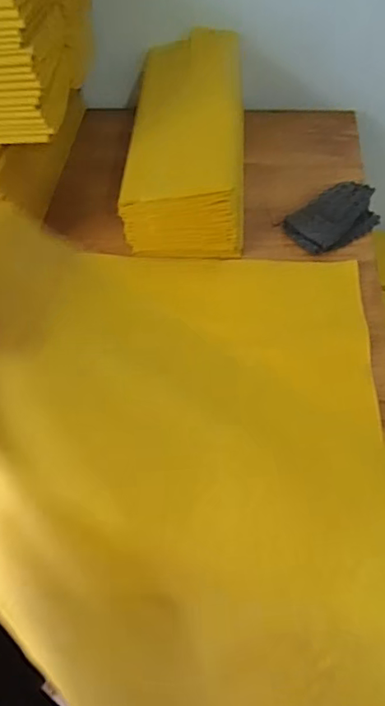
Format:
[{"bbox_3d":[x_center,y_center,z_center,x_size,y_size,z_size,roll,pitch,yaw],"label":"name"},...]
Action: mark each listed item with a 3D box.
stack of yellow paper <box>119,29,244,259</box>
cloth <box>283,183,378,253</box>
[{"bbox_3d":[-0.003,-0.267,0.649,0.135,0.104,0.314,1,55,4],"label":"stack of yellow paper"},{"bbox_3d":[0.168,-0.158,0.607,0.109,0.032,0.060,-32,59,-17],"label":"cloth"}]

